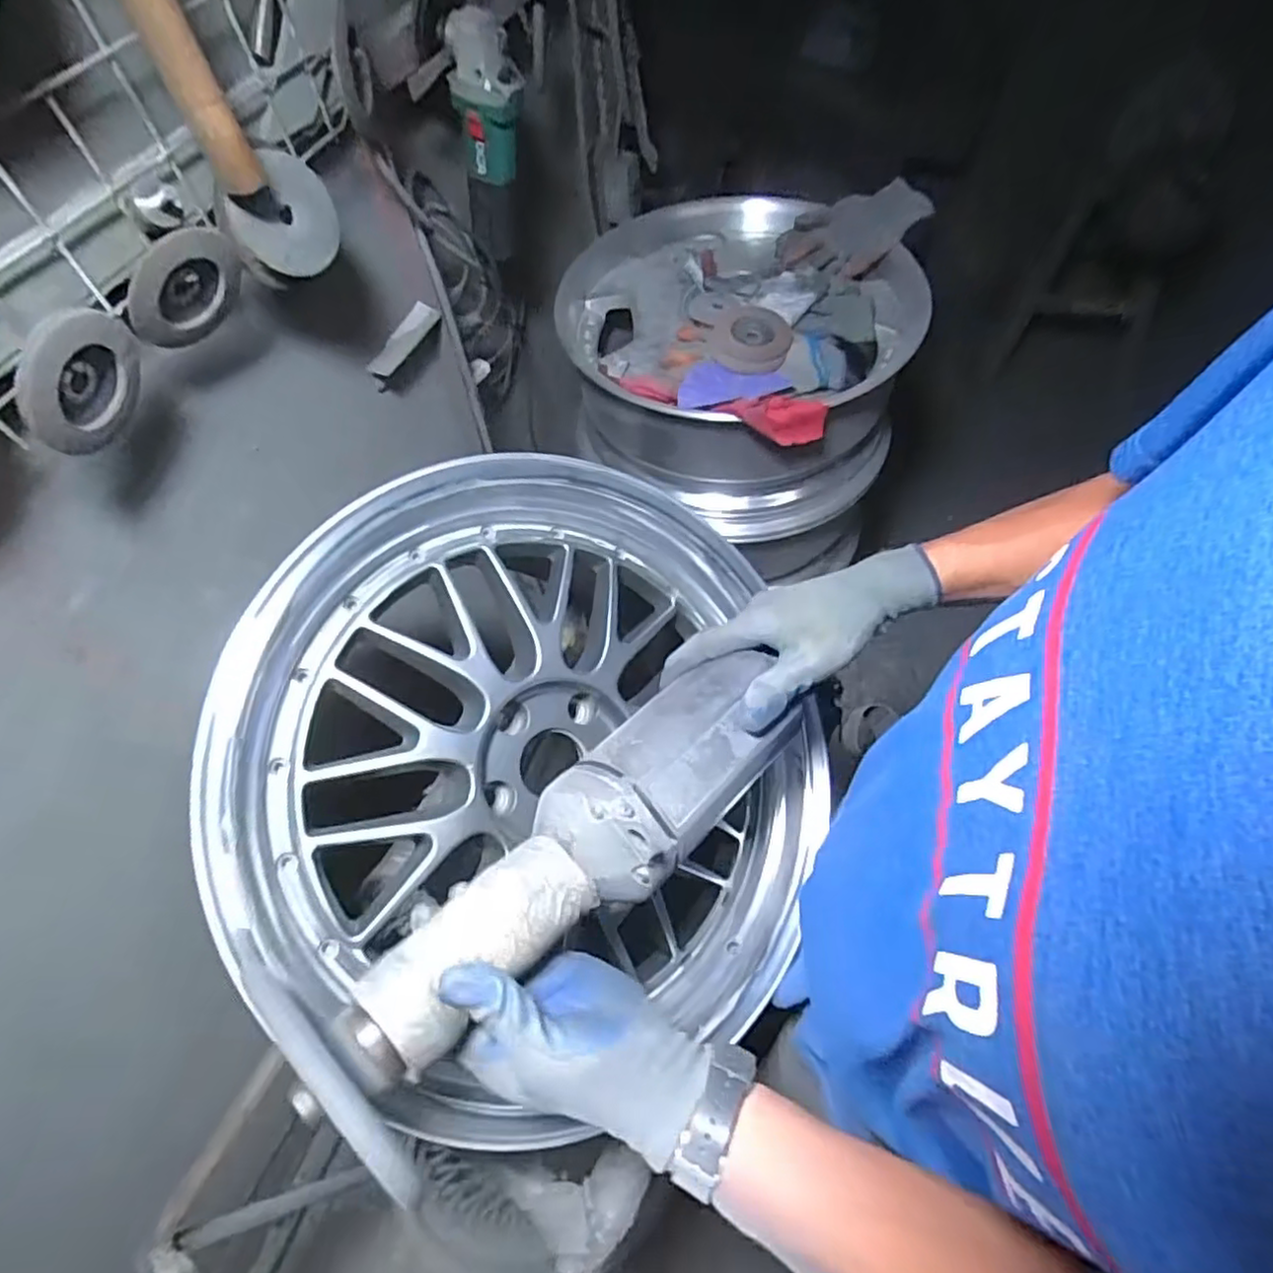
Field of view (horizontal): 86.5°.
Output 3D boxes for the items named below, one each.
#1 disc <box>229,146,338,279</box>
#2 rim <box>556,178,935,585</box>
[{"bbox_3d":[-0.288,-0.348,0.564,0.009,0.081,0.088,17,80,31],"label":"disc"},{"bbox_3d":[0.143,-0.406,1.020,0.495,0.259,0.442,18,62,15],"label":"rim"}]

